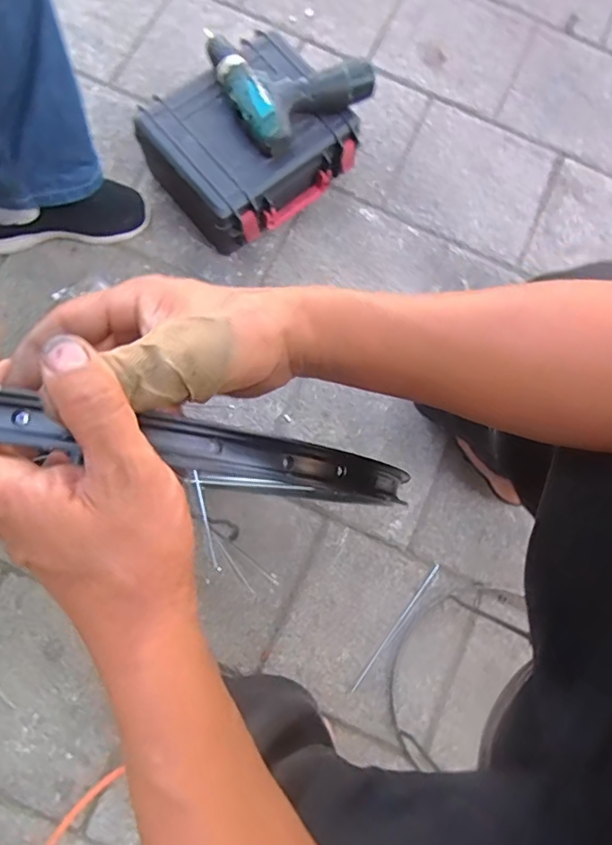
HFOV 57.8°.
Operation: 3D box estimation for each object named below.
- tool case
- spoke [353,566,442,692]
[{"bbox_3d":[-0.078,-0.405,0.818,0.259,0.133,0.233,-39,84,-10],"label":"tool case"},{"bbox_3d":[0.122,0.273,0.744,0.006,0.005,0.199,38,79,4],"label":"spoke"}]

